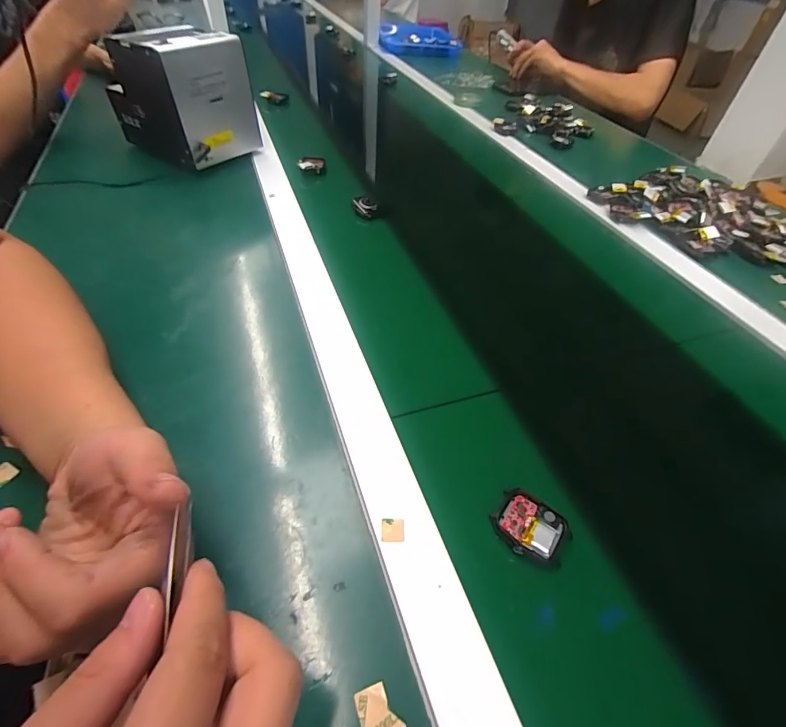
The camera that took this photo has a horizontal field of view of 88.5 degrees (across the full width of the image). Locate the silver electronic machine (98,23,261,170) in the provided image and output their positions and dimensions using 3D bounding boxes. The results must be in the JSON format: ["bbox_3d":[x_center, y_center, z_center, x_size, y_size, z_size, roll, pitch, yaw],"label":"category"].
[{"bbox_3d":[-0.312,-0.390,0.595,0.184,0.153,0.121,31,52,22],"label":"silver electronic machine"}]

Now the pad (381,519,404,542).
[{"bbox_3d":[0.000,0.107,0.259,0.015,0.004,0.014,3,48,-5],"label":"pad"}]

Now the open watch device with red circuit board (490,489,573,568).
[{"bbox_3d":[0.091,0.107,0.264,0.046,0.006,0.038,28,51,20],"label":"open watch device with red circuit board"}]

